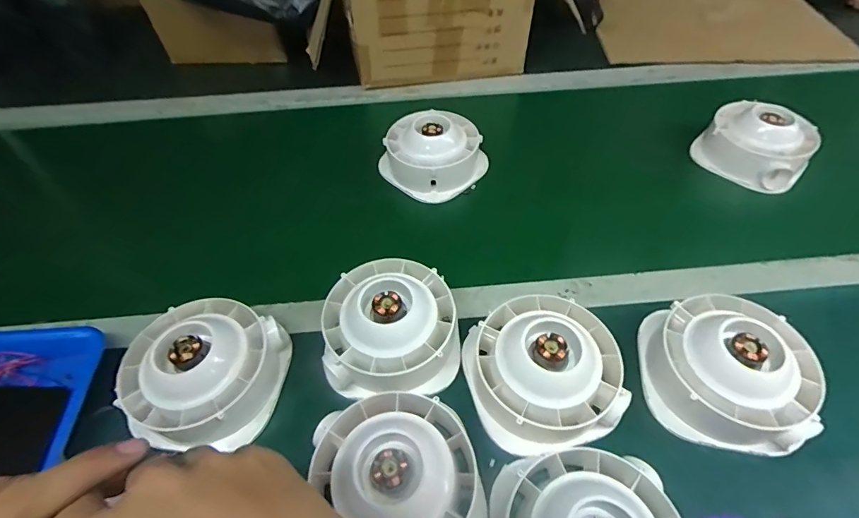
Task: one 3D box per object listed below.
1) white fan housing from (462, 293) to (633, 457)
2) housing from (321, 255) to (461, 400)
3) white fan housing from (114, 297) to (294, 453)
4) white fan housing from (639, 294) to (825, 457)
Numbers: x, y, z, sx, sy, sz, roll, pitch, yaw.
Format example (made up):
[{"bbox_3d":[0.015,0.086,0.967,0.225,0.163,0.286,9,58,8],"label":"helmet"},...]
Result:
[{"bbox_3d":[0.105,0.099,0.404,0.129,0.066,0.132,-1,52,1],"label":"white fan housing"},{"bbox_3d":[-0.040,0.062,0.438,0.135,0.068,0.133,-5,52,-2],"label":"housing"},{"bbox_3d":[-0.214,0.105,0.409,0.131,0.066,0.132,-1,52,1],"label":"white fan housing"},{"bbox_3d":[0.275,0.100,0.401,0.130,0.062,0.128,9,53,9],"label":"white fan housing"}]

